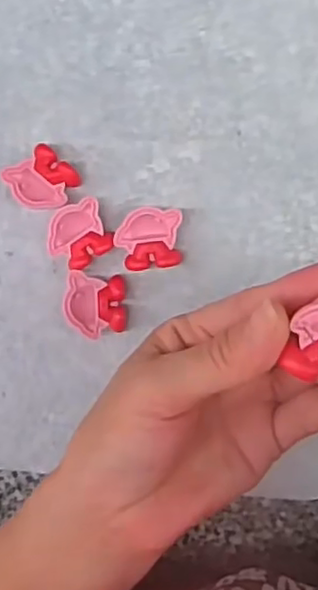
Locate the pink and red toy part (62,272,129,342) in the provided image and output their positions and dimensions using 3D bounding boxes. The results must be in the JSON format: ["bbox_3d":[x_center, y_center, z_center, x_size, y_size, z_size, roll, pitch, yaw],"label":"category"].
[{"bbox_3d":[-0.034,0.006,0.366,0.034,0.017,0.034,6,92,6],"label":"pink and red toy part"}]

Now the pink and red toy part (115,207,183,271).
[{"bbox_3d":[-0.005,-0.031,0.363,0.035,0.015,0.033,-3,91,7],"label":"pink and red toy part"}]

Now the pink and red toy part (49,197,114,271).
[{"bbox_3d":[-0.044,-0.033,0.366,0.035,0.014,0.033,-27,88,7],"label":"pink and red toy part"}]

